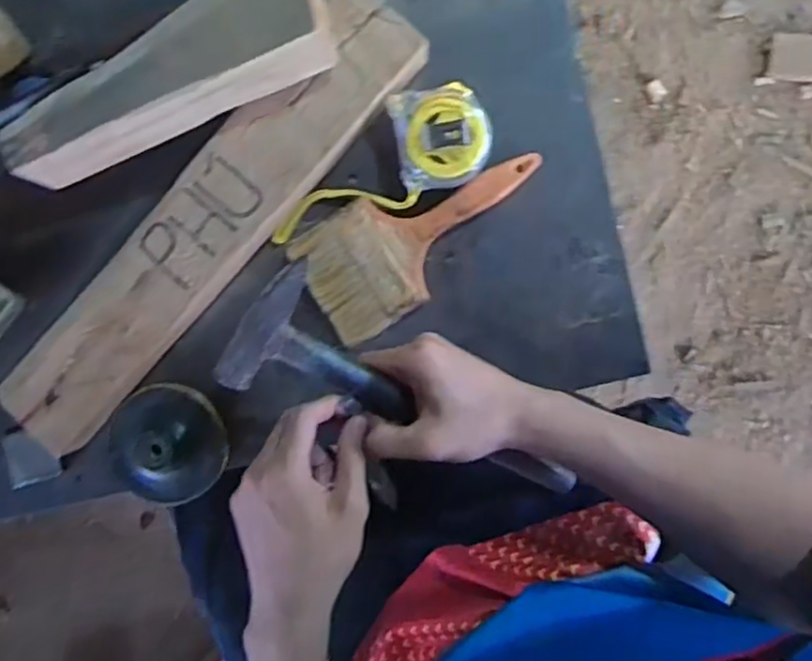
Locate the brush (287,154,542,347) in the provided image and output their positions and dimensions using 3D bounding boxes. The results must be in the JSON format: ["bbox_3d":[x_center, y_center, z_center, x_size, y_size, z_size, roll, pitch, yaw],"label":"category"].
[{"bbox_3d":[0.013,-0.072,0.511,0.185,0.024,0.088,-31,90,5],"label":"brush"}]

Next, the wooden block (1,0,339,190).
[{"bbox_3d":[-0.170,-0.173,0.471,0.245,0.048,0.074,-21,90,5],"label":"wooden block"}]

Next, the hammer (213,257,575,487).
[{"bbox_3d":[0.009,0.053,0.478,0.264,0.031,0.088,30,99,-21],"label":"hammer"}]

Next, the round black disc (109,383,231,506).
[{"bbox_3d":[-0.189,0.091,0.524,0.097,0.031,0.091,0,92,4],"label":"round black disc"}]

